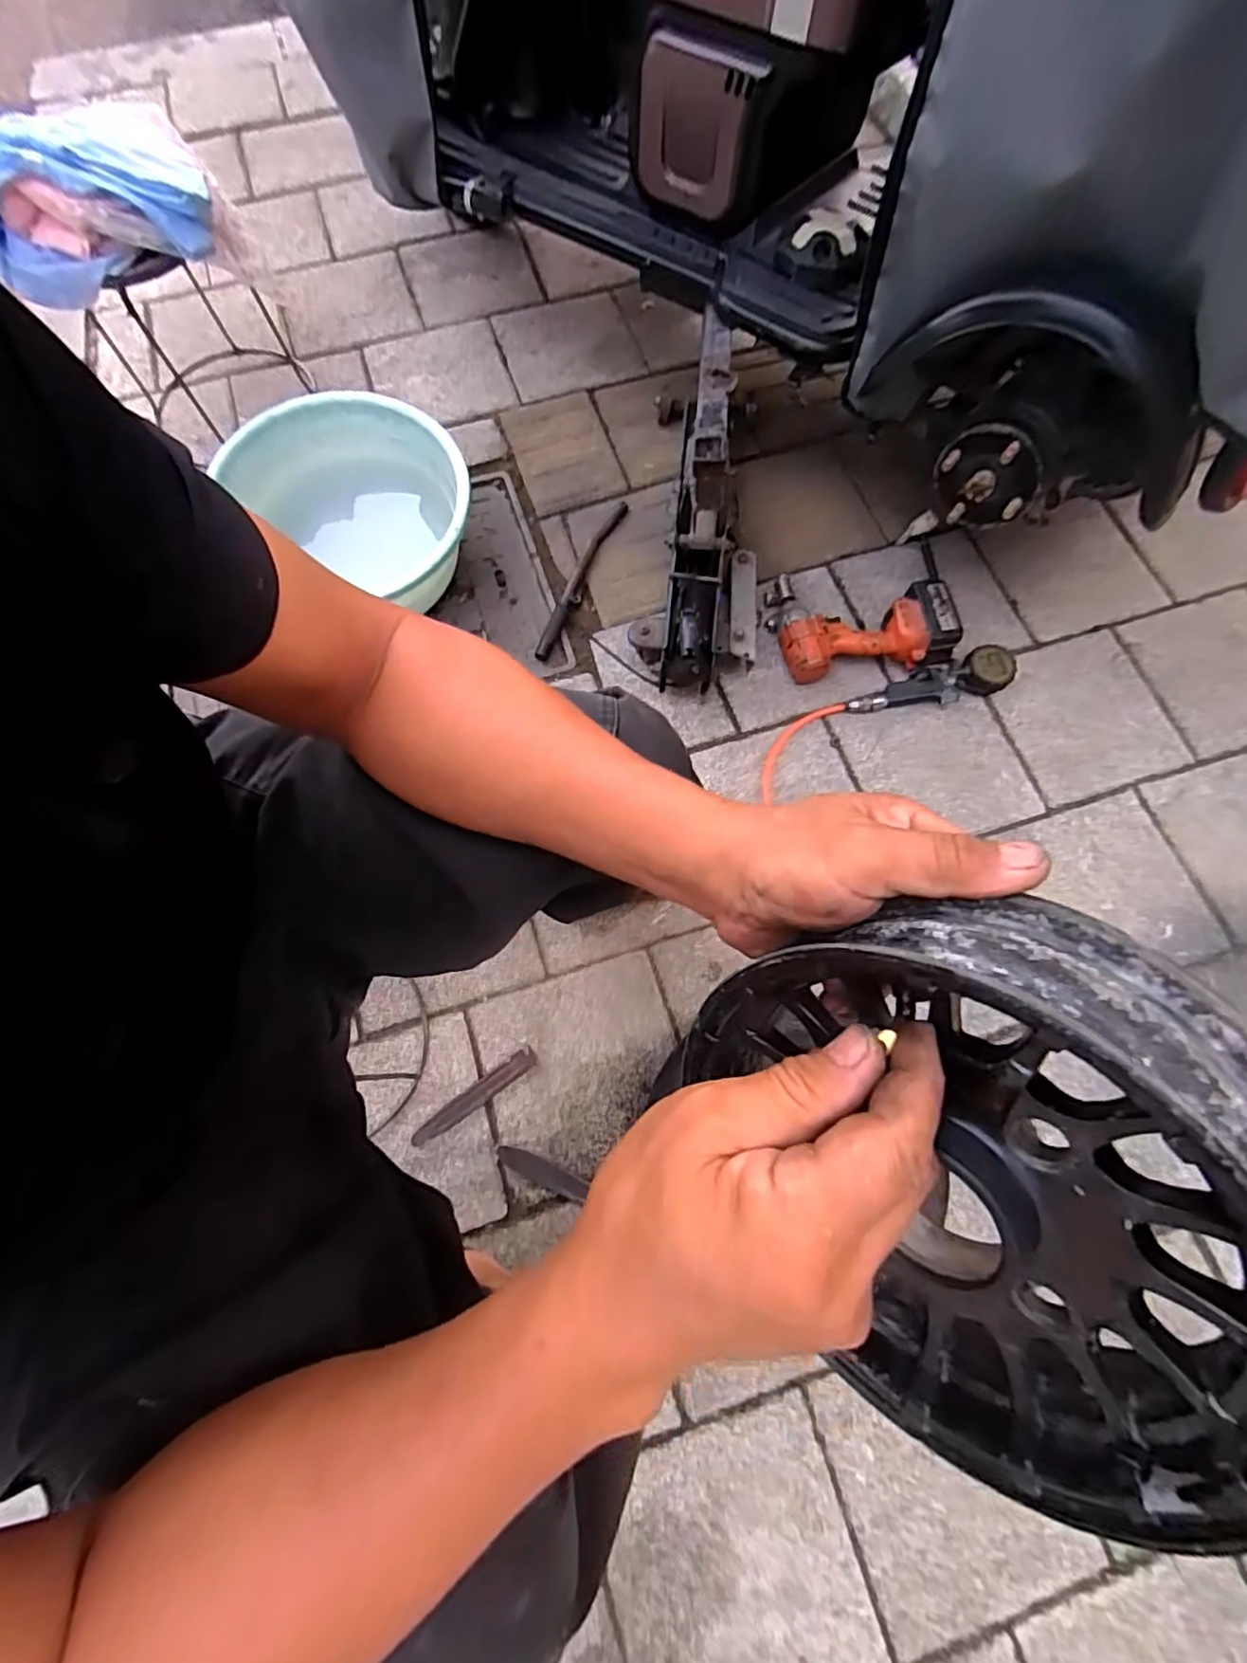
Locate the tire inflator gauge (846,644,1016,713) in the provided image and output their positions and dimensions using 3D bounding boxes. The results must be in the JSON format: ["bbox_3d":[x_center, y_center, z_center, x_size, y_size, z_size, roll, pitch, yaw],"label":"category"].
[{"bbox_3d":[0.461,-0.213,0.968,0.254,0.040,0.067,-17,73,-5],"label":"tire inflator gauge"}]

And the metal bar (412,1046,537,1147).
[{"bbox_3d":[-0.183,0.328,0.802,0.172,0.004,0.026,-35,75,-10],"label":"metal bar"}]

